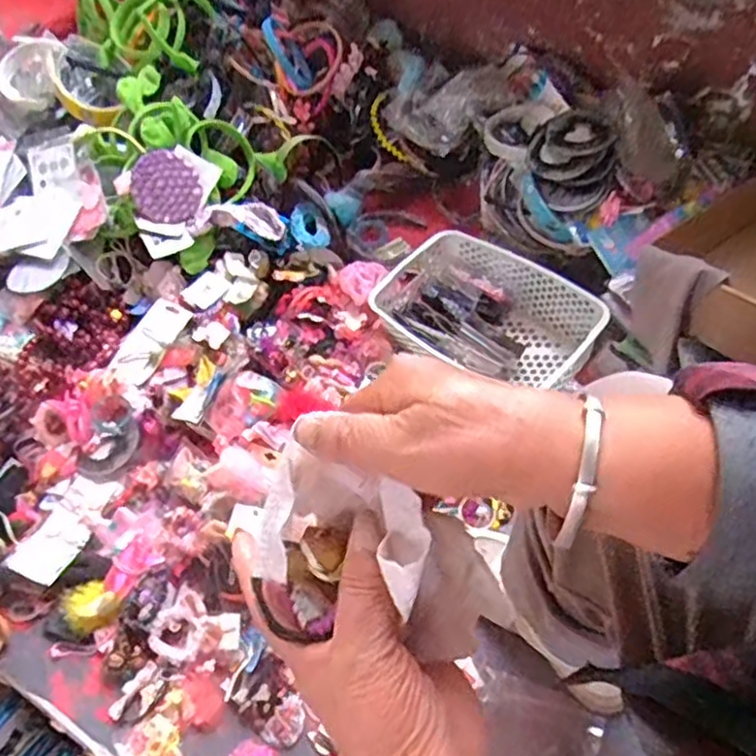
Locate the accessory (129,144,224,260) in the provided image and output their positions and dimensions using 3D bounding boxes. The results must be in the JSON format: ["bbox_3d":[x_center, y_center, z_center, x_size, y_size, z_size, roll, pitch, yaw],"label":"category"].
[{"bbox_3d":[-0.304,-0.257,0.979,0.150,0.106,0.022,-66,26,3],"label":"accessory"}]

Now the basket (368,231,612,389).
[{"bbox_3d":[0.148,-0.082,0.978,0.315,0.098,0.215,24,60,19],"label":"basket"}]

